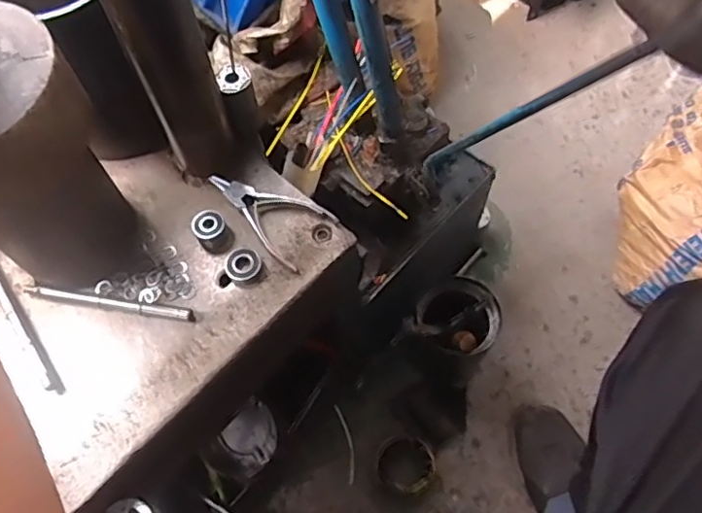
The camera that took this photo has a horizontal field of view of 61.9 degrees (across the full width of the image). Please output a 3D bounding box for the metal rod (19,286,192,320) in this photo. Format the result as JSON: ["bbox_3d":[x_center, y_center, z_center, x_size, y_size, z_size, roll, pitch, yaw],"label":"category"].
[{"bbox_3d":[-0.226,0.041,0.540,0.165,0.010,0.010,8,63,6],"label":"metal rod"}]

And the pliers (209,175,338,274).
[{"bbox_3d":[-0.085,-0.047,0.582,0.131,0.015,0.068,34,69,18],"label":"pliers"}]

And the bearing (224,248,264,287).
[{"bbox_3d":[-0.102,0.009,0.558,0.035,0.011,0.034,-1,63,1],"label":"bearing"}]

